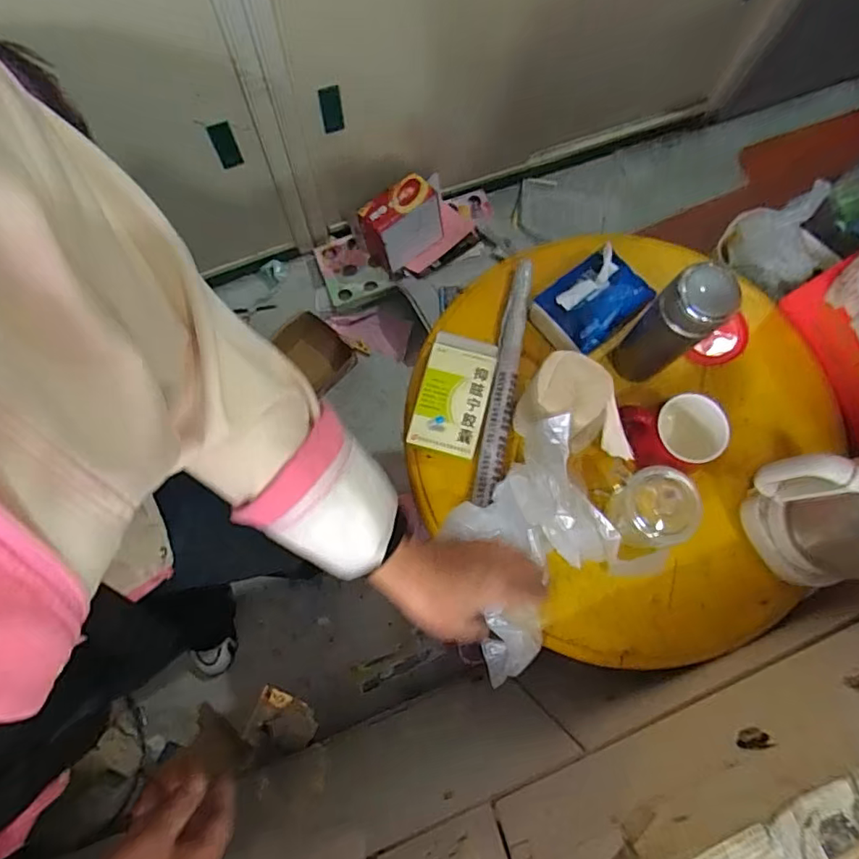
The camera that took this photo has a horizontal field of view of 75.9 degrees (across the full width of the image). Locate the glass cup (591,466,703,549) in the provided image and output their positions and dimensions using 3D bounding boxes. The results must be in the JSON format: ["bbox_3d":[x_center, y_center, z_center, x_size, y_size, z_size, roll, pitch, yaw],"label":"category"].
[{"bbox_3d":[0.262,0.096,0.652,0.088,0.105,0.086,0,75,0],"label":"glass cup"}]

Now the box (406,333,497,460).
[{"bbox_3d":[0.033,-0.048,0.723,0.087,0.022,0.161,15,75,4],"label":"box"}]

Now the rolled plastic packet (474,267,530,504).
[{"bbox_3d":[0.101,-0.070,0.727,0.037,0.034,0.347,11,75,3],"label":"rolled plastic packet"}]

